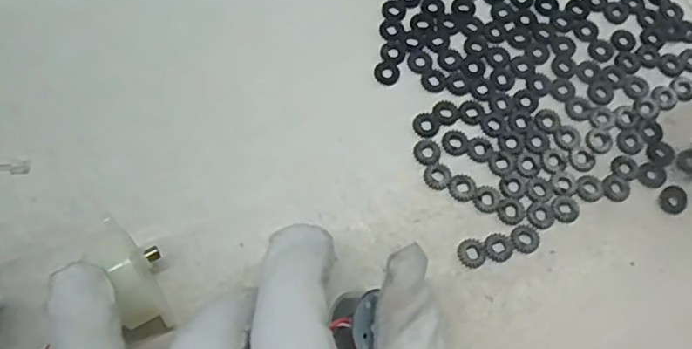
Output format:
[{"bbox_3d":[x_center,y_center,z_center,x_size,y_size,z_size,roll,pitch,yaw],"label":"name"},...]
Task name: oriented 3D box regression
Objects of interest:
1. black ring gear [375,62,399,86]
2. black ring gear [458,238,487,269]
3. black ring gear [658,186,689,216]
[{"bbox_3d":[0.017,-0.042,0.246,0.010,0.004,0.011,1,69,-2],"label":"black ring gear"},{"bbox_3d":[0.047,0.029,0.220,0.010,0.004,0.011,1,69,-2],"label":"black ring gear"},{"bbox_3d":[0.128,0.010,0.231,0.011,0.004,0.011,1,69,-2],"label":"black ring gear"}]

